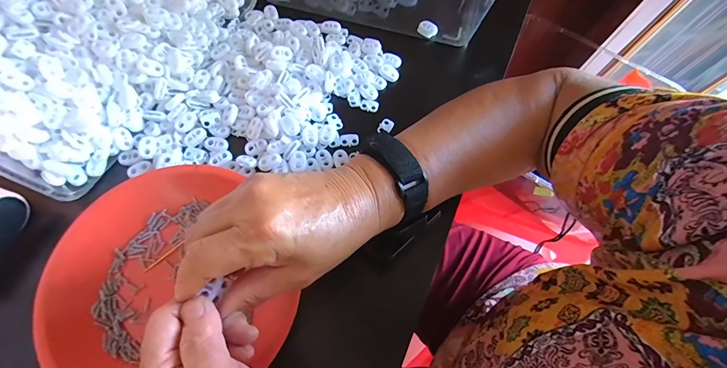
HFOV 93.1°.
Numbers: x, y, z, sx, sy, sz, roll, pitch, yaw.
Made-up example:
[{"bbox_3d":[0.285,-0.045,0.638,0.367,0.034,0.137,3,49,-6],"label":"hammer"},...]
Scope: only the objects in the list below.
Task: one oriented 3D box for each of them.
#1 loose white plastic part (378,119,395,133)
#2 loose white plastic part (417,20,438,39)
[{"bbox_3d":[0.023,-0.059,0.358,0.014,0.007,0.017,31,71,10],"label":"loose white plastic part"},{"bbox_3d":[0.074,-0.180,0.400,0.023,0.009,0.017,26,70,8],"label":"loose white plastic part"}]

